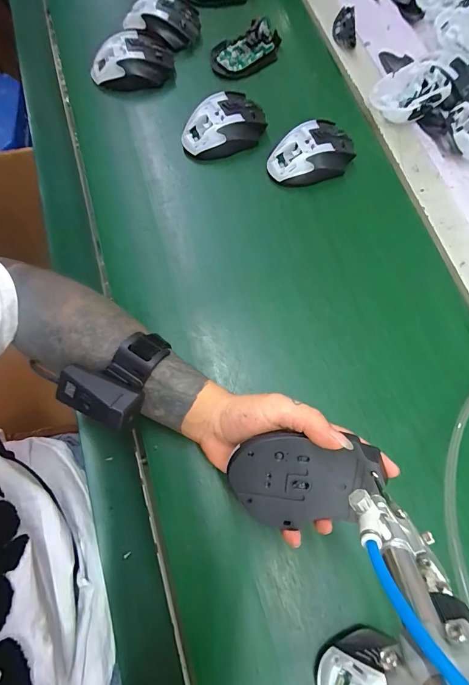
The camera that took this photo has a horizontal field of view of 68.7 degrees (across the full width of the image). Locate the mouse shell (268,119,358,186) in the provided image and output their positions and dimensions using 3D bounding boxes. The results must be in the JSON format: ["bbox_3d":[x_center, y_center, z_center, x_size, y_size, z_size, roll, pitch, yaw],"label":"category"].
[{"bbox_3d":[0.099,-0.245,0.445,0.112,0.031,0.065,-20,74,-5],"label":"mouse shell"}]

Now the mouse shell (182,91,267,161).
[{"bbox_3d":[-0.014,-0.287,0.457,0.113,0.036,0.070,-36,76,-9],"label":"mouse shell"}]

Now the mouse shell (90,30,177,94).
[{"bbox_3d":[-0.147,-0.403,0.491,0.117,0.038,0.077,-29,75,-8],"label":"mouse shell"}]

